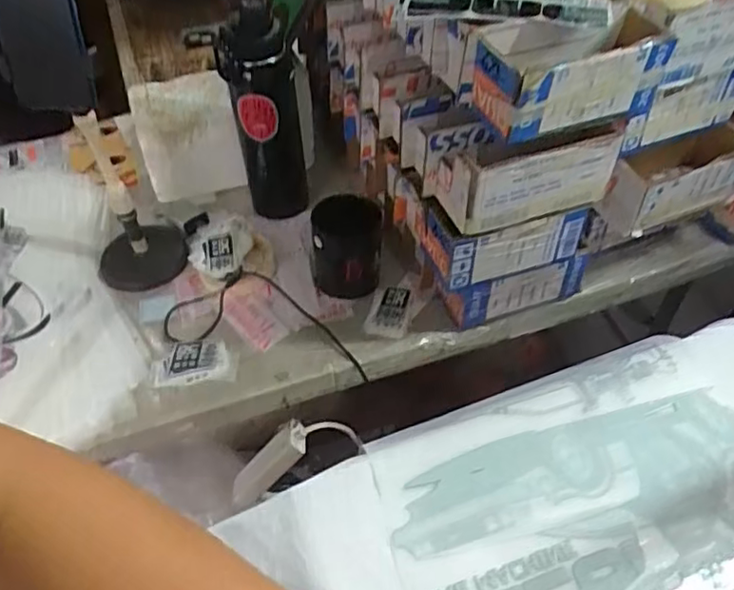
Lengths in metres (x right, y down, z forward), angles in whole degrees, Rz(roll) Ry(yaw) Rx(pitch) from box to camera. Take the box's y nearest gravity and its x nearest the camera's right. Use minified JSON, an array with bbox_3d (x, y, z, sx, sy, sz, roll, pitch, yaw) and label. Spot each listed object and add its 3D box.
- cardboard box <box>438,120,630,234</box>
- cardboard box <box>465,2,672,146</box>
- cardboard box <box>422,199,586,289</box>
[{"bbox_3d":[0.145,-0.119,0.582,0.154,0.083,0.070,-18,49,-14],"label":"cardboard box"},{"bbox_3d":[0.175,-0.191,0.539,0.160,0.068,0.075,-18,49,-14],"label":"cardboard box"},{"bbox_3d":[0.138,-0.063,0.642,0.146,0.076,0.068,-15,48,-12],"label":"cardboard box"}]

